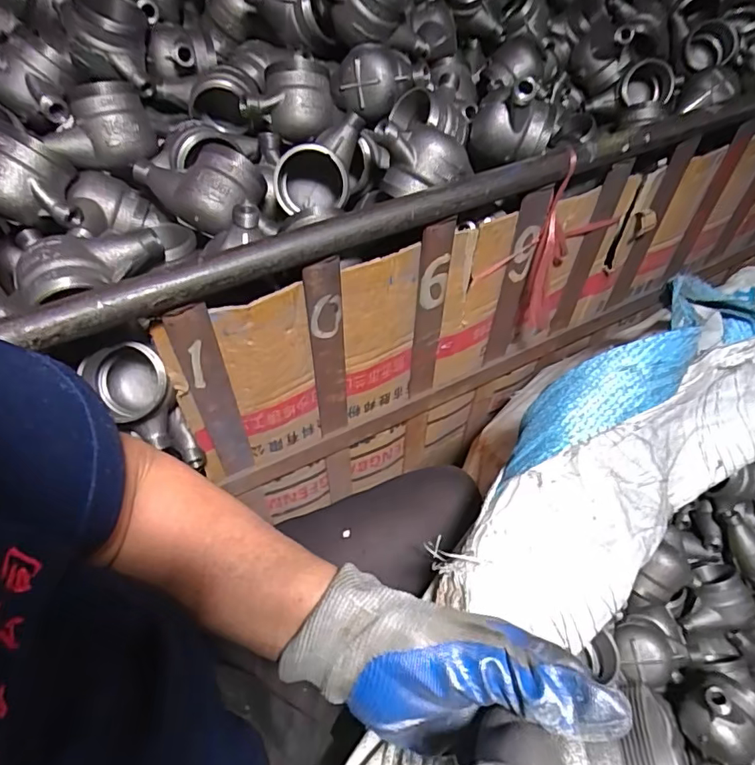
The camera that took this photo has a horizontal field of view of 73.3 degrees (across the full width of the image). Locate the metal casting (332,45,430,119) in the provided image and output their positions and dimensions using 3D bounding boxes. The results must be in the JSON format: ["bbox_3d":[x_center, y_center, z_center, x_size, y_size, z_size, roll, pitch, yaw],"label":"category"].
[{"bbox_3d":[0.000,-0.380,0.637,0.112,0.067,0.089,-7,49,-6],"label":"metal casting"}]

